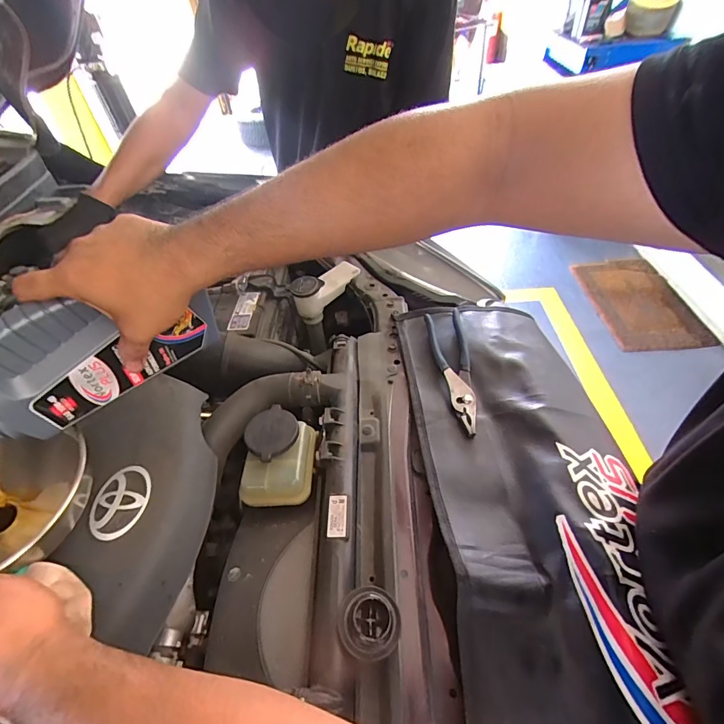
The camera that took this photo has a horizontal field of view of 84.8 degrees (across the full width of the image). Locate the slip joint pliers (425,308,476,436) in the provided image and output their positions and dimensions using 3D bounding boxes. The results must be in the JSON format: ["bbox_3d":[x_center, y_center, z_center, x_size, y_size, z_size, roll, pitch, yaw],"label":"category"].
[{"bbox_3d":[0.129,0.005,0.549,0.052,0.031,0.197,-5,47,1],"label":"slip joint pliers"}]

